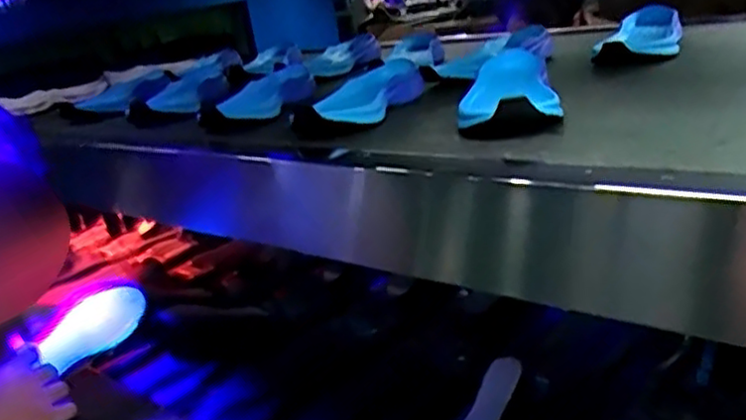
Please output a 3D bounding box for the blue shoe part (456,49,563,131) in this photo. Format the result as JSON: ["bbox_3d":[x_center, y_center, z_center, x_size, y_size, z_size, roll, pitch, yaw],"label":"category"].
[{"bbox_3d":[0.134,-0.117,0.697,0.094,0.049,0.253,-5,19,9],"label":"blue shoe part"}]

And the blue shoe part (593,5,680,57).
[{"bbox_3d":[0.362,-0.231,0.933,0.091,0.059,0.253,1,21,26],"label":"blue shoe part"}]

